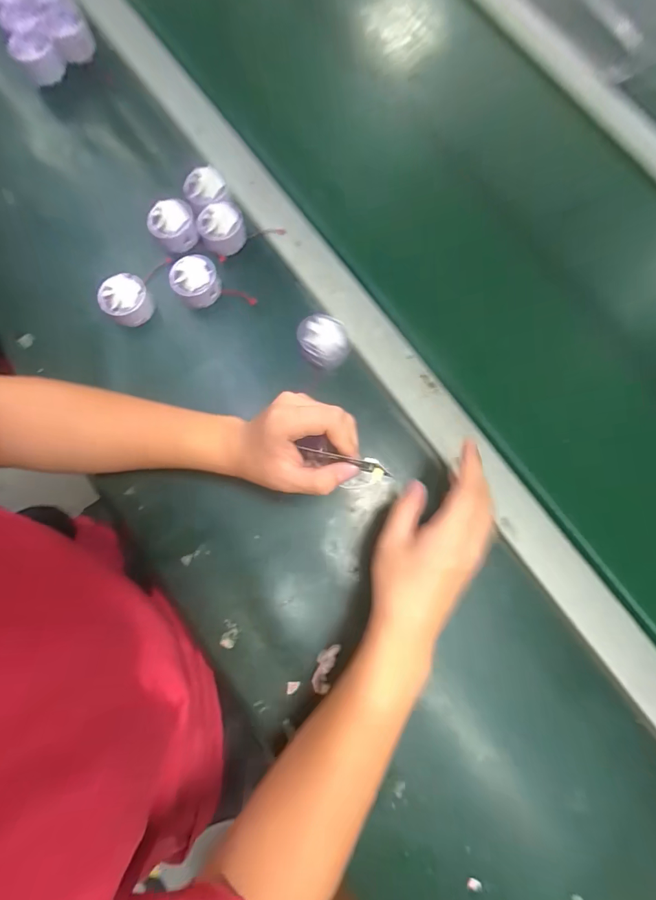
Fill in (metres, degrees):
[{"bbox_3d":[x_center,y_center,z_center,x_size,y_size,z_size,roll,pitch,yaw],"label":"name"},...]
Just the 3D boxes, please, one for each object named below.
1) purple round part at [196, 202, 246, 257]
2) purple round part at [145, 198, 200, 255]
[{"bbox_3d":[-0.115,-0.243,0.434,0.049,0.031,0.045,0,79,-1],"label":"purple round part"},{"bbox_3d":[-0.169,-0.244,0.430,0.047,0.042,0.039,-25,80,-6],"label":"purple round part"}]

